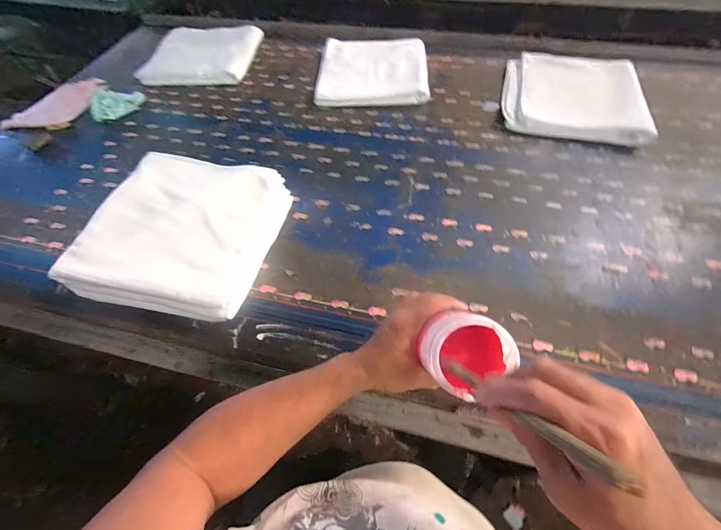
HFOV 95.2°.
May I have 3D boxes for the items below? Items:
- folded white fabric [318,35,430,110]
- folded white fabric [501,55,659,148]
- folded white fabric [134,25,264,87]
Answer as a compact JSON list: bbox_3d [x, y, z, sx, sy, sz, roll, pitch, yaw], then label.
[{"bbox_3d":[0.040,-0.639,1.083,0.338,0.036,0.379,0,56,2],"label":"folded white fabric"},{"bbox_3d":[0.613,-0.508,0.965,0.356,0.063,0.395,14,57,11],"label":"folded white fabric"},{"bbox_3d":[-0.575,-0.792,1.210,0.371,0.047,0.433,4,58,4],"label":"folded white fabric"}]

